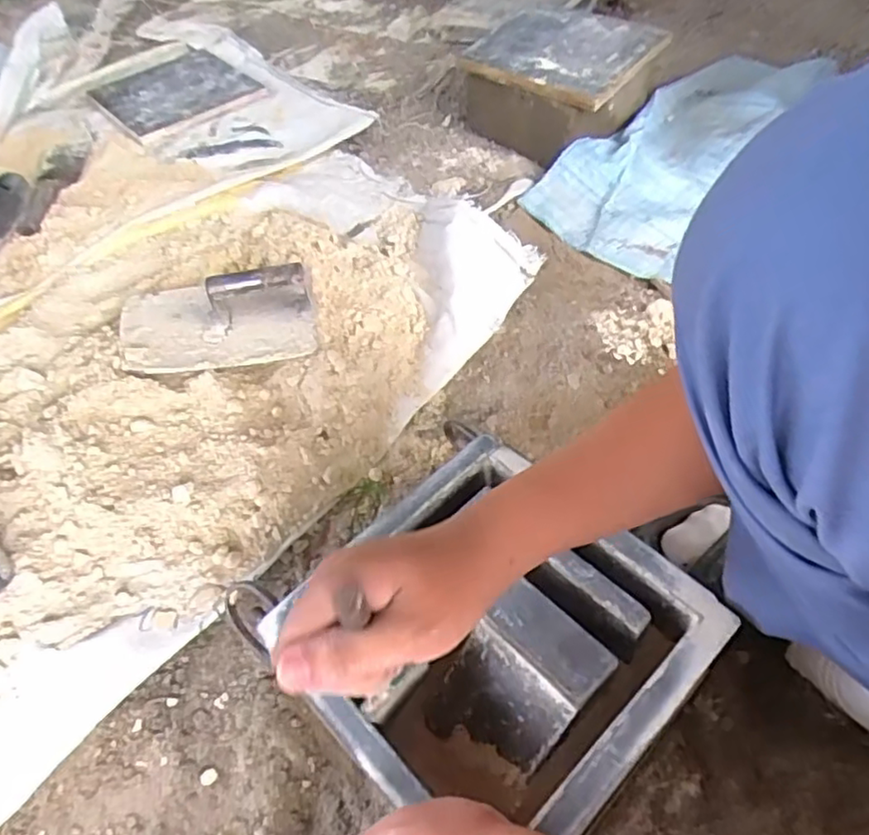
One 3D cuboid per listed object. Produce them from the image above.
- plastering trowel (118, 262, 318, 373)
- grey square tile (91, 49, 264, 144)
[{"bbox_3d":[-0.250,-0.122,0.745,0.223,0.087,0.125,-6,52,-1],"label":"plastering trowel"},{"bbox_3d":[-0.446,-0.563,1.145,0.230,0.023,0.250,-34,58,-22],"label":"grey square tile"}]

